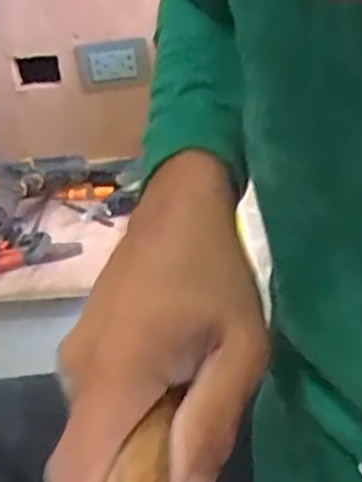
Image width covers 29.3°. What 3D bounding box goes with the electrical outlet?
[{"bbox_3d":[-0.106,-0.273,1.078,0.112,0.067,0.018,-7,24,2],"label":"electrical outlet"}]

